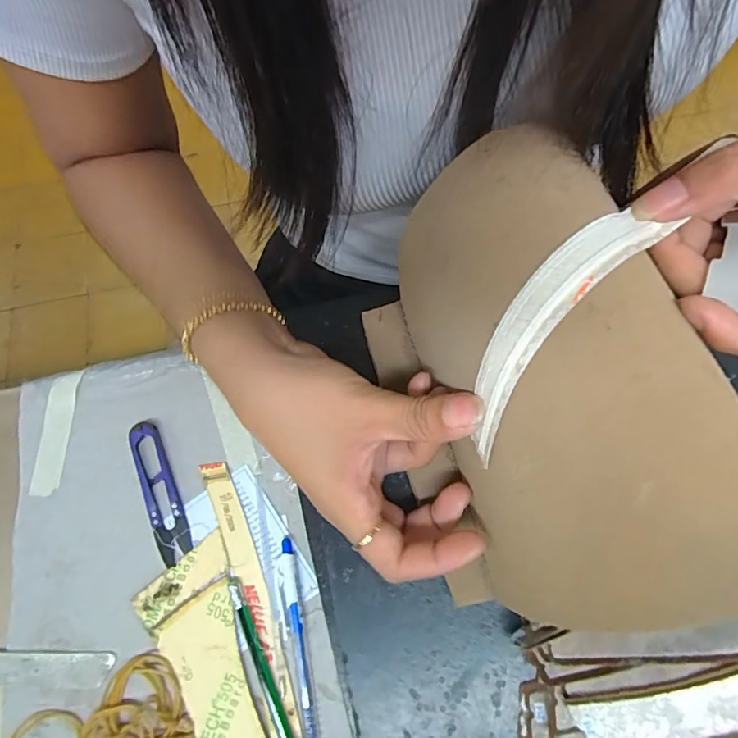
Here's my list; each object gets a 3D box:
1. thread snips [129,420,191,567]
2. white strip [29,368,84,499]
[{"bbox_3d":[-0.141,0.081,0.311,0.021,0.010,0.094,-22,71,-5],"label":"thread snips"},{"bbox_3d":[-0.221,0.043,0.329,0.019,0.004,0.086,2,74,-4],"label":"white strip"}]

